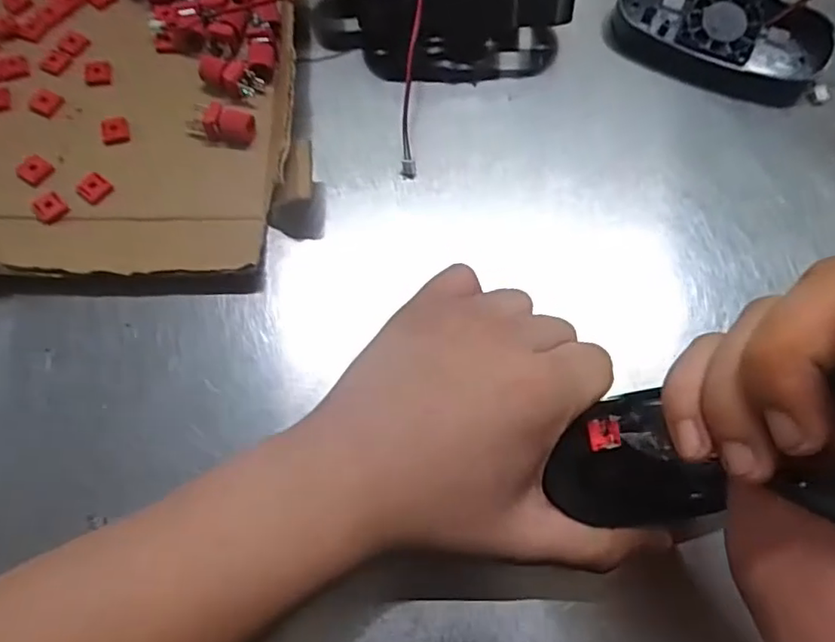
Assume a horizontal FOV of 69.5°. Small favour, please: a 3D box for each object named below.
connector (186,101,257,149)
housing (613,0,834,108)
[{"bbox_3d":[-0.103,-0.102,0.311,0.035,0.015,0.018,4,69,1],"label":"connector"},{"bbox_3d":[0.167,-0.160,0.333,0.112,0.021,0.058,21,71,7],"label":"housing"}]

